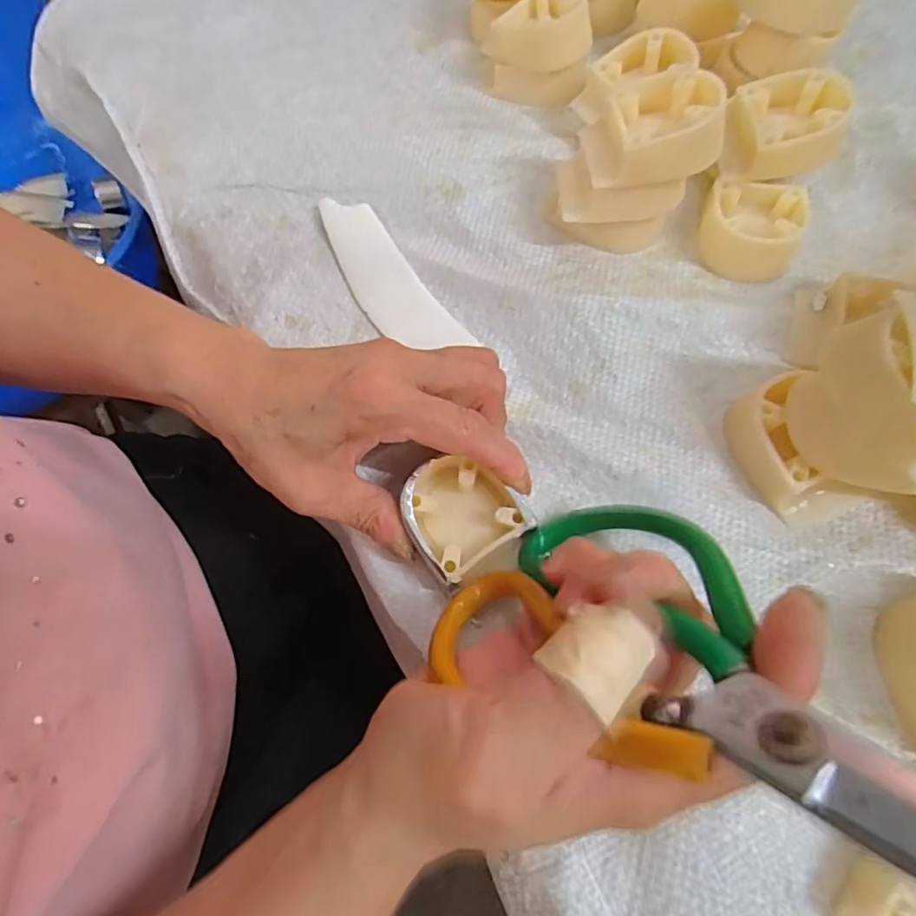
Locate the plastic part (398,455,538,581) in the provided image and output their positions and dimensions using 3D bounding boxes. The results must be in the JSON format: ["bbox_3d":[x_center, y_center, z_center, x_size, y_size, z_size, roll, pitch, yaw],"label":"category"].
[{"bbox_3d":[0.000,0.023,0.225,0.044,0.017,0.049,-41,72,-14],"label":"plastic part"}]

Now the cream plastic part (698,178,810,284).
[{"bbox_3d":[0.150,-0.120,0.276,0.047,0.022,0.051,22,70,11],"label":"cream plastic part"}]

